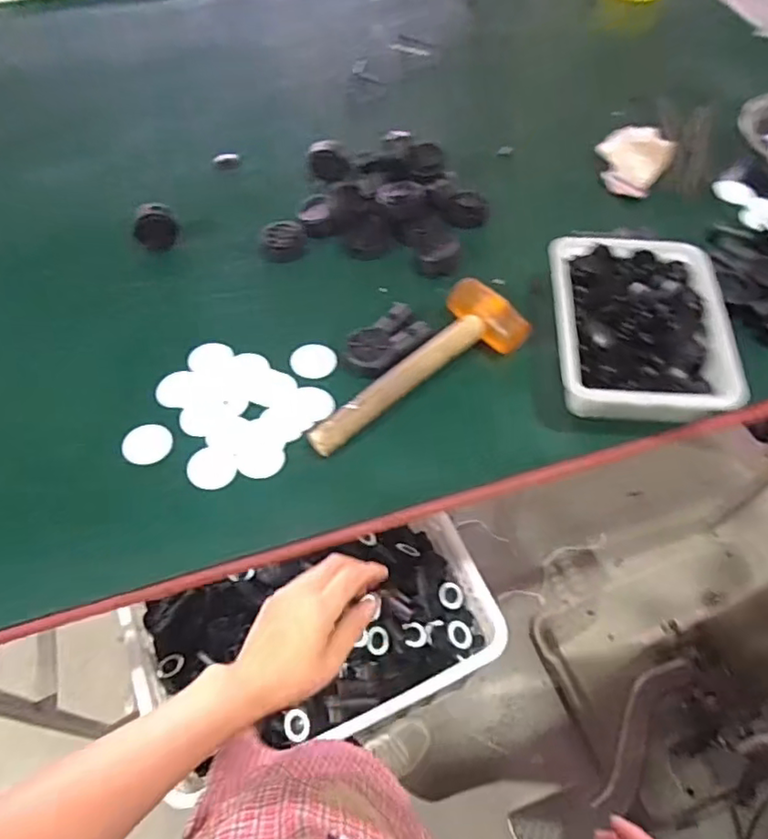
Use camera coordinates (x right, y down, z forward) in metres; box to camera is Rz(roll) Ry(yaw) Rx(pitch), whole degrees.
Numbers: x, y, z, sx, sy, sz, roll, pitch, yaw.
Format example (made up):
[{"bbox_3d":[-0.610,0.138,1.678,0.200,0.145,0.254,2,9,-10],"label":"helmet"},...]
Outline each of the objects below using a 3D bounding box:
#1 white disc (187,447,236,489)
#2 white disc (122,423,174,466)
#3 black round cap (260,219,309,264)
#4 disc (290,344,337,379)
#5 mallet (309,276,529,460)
[{"bbox_3d":[-0.181,0.051,0.639,0.051,0.005,0.047,1,59,-1],"label":"white disc"},{"bbox_3d":[-0.256,0.026,0.653,0.052,0.004,0.050,1,59,-1],"label":"white disc"},{"bbox_3d":[-0.133,-0.237,0.806,0.058,0.021,0.058,1,59,-1],"label":"black round cap"},{"bbox_3d":[-0.083,-0.069,0.714,0.052,0.004,0.046,-3,59,-3],"label":"disc"},{"bbox_3d":[0.035,-0.052,0.675,0.272,0.059,0.100,-38,67,-22],"label":"mallet"}]

